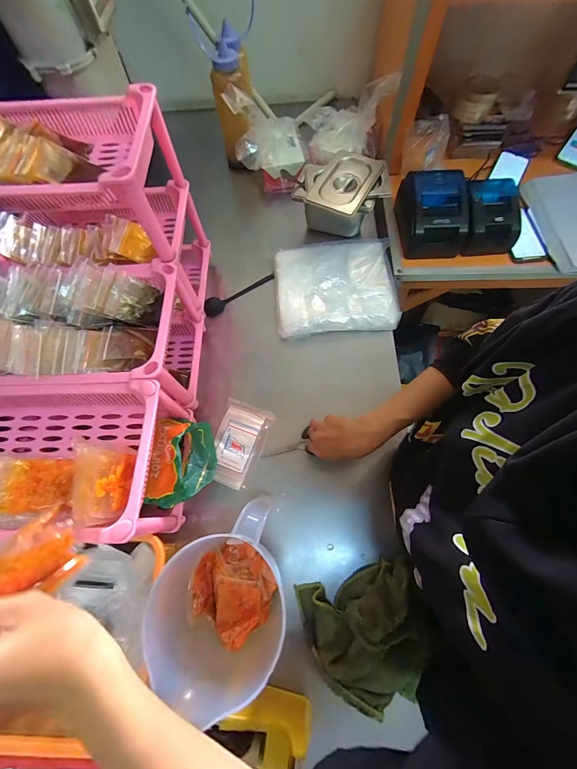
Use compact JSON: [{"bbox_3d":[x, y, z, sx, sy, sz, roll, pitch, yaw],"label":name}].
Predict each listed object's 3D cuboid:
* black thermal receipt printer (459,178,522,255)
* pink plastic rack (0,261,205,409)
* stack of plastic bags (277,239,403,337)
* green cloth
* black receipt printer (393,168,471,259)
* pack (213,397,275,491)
[{"bbox_3d":[0.482,-0.400,0.694,0.134,0.088,0.162,3,68,4],"label":"black thermal receipt printer"},{"bbox_3d":[-0.325,-0.076,0.524,0.297,0.220,0.209,0,68,3],"label":"pink plastic rack"},{"bbox_3d":[0.103,-0.223,0.655,0.261,0.040,0.230,-6,68,0],"label":"stack of plastic bags"},{"bbox_3d":[0.112,0.355,0.416,0.161,0.071,0.155,-19,68,-5],"label":"green cloth"},{"bbox_3d":[0.324,-0.395,0.692,0.162,0.112,0.150,-3,68,2],"label":"black receipt printer"},{"bbox_3d":[-0.094,0.105,0.546,0.089,0.016,0.149,19,70,10],"label":"pack"}]

